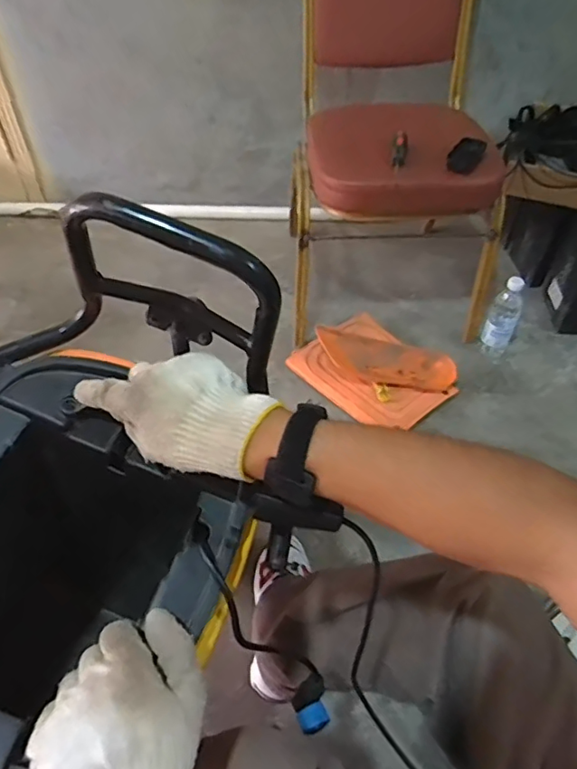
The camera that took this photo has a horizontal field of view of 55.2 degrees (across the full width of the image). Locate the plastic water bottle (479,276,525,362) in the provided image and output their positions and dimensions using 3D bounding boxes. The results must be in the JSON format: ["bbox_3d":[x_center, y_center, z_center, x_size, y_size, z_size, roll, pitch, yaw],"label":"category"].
[{"bbox_3d":[0.533,-0.168,1.366,0.070,0.226,0.061,24,53,18],"label":"plastic water bottle"}]

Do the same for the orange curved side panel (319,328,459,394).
[{"bbox_3d":[0.232,-0.055,1.325,0.348,0.077,0.121,14,49,-9],"label":"orange curved side panel"}]

